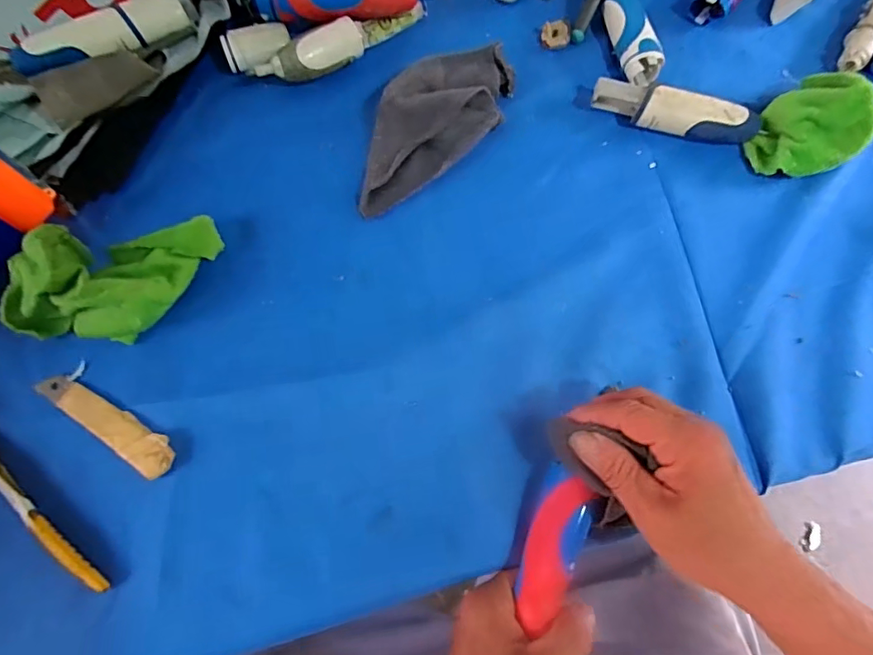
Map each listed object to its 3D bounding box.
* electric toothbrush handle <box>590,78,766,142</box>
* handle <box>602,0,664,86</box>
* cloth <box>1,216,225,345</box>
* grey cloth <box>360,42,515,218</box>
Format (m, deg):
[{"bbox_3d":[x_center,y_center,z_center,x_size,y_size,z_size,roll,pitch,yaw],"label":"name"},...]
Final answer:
[{"bbox_3d":[0.196,-0.176,0.405,0.133,0.025,0.028,17,74,2],"label":"electric toothbrush handle"},{"bbox_3d":[0.170,-0.263,0.430,0.031,0.023,0.105,-9,75,-5],"label":"handle"},{"bbox_3d":[-0.226,-0.033,0.339,0.140,0.054,0.076,-16,75,-6],"label":"cloth"},{"bbox_3d":[-0.008,-0.173,0.399,0.174,0.025,0.085,-40,80,-12],"label":"grey cloth"}]

